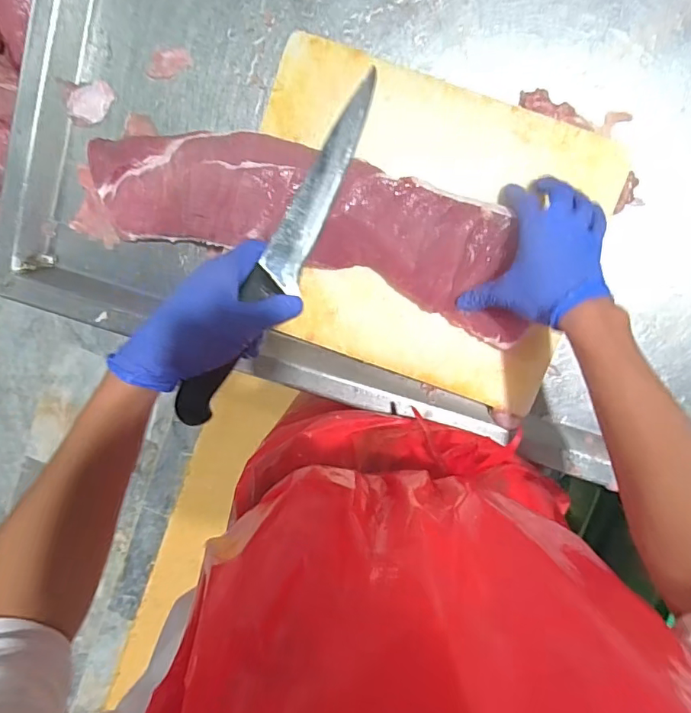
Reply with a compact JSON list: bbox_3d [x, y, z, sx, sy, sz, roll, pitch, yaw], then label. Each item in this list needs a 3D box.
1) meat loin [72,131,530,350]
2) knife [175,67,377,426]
[{"bbox_3d":[-0.052,-0.141,0.532,0.487,0.065,0.146,14,98,3],"label":"meat loin"},{"bbox_3d":[-0.046,-0.093,0.425,0.034,0.025,0.330,27,82,0],"label":"knife"}]

